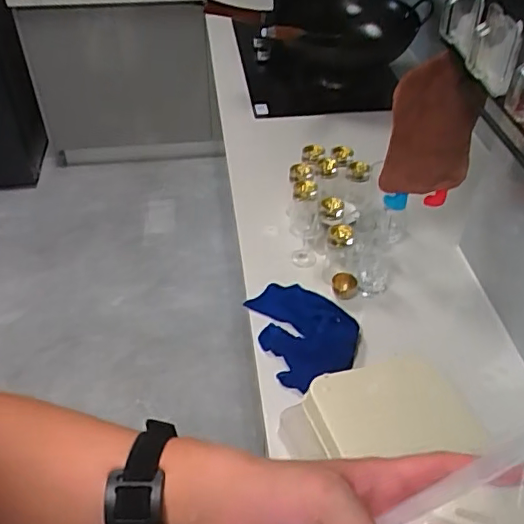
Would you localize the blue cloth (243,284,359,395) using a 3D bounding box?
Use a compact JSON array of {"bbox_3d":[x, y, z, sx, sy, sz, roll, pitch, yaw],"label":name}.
[{"bbox_3d":[0.071,0.104,0.874,0.143,0.044,0.219,-13,45,-14],"label":"blue cloth"}]

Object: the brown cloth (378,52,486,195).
[{"bbox_3d":[0.255,-0.192,0.833,0.127,0.227,0.022,3,46,3],"label":"brown cloth"}]

